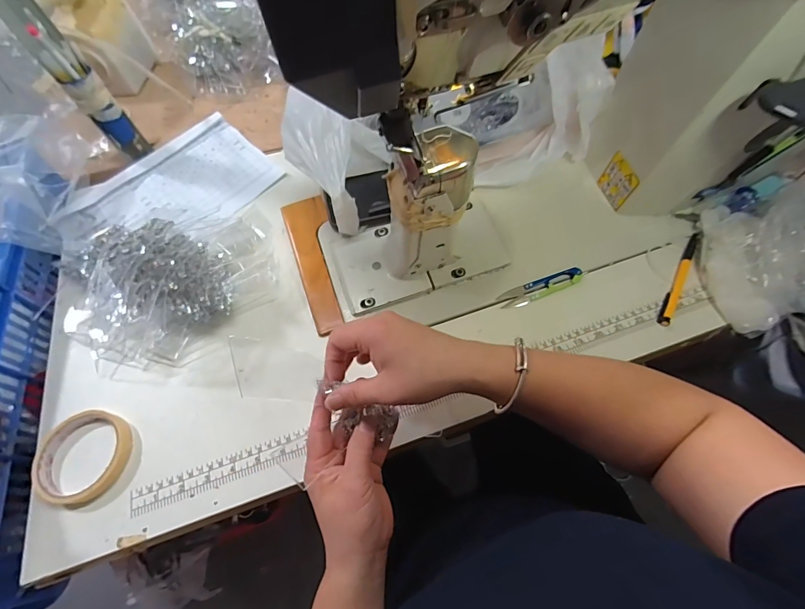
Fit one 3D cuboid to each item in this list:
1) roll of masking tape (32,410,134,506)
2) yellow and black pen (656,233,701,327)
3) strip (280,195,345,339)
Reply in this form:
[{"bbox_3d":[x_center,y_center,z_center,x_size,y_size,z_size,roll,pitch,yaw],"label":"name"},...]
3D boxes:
[{"bbox_3d":[-0.329,0.157,0.411,0.090,0.019,0.087,-15,62,-4],"label":"roll of masking tape"},{"bbox_3d":[0.326,-0.031,0.466,0.015,0.011,0.135,29,67,17],"label":"yellow and black pen"},{"bbox_3d":[-0.107,-0.055,0.505,0.055,0.007,0.188,-19,71,-2],"label":"strip"}]

